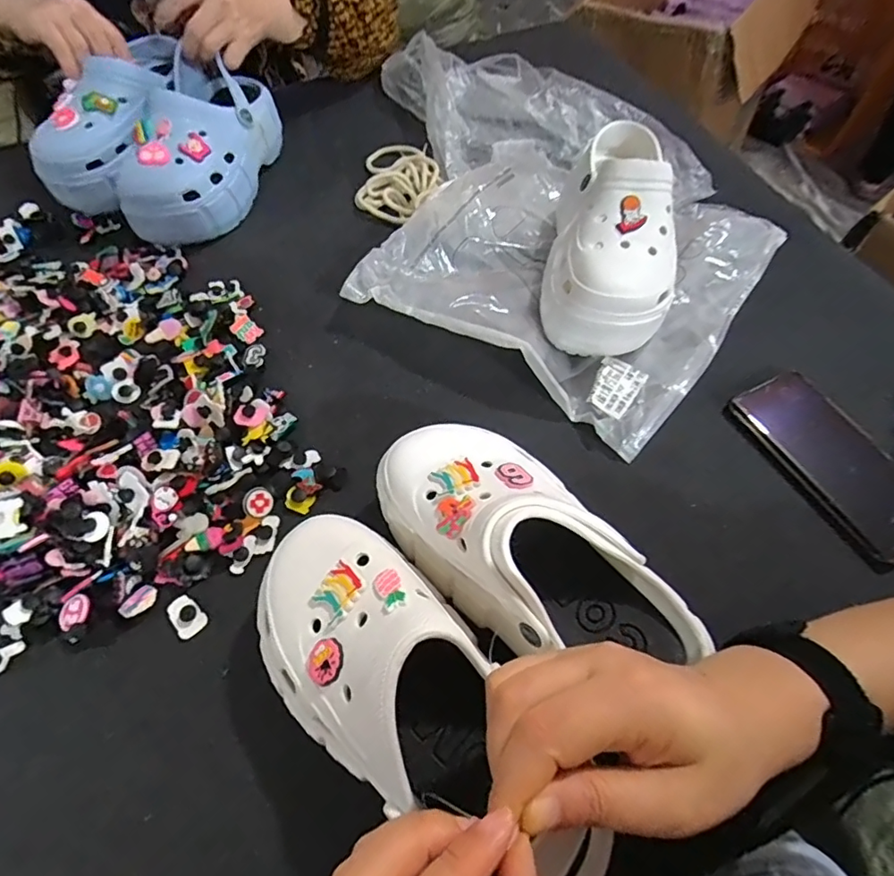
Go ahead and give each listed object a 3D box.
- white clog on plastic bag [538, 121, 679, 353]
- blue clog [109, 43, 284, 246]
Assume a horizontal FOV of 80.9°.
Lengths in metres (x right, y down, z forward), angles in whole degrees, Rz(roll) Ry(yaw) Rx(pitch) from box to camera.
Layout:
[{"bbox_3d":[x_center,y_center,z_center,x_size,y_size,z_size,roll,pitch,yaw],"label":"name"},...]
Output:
[{"bbox_3d":[0.155,-0.196,0.477,0.111,0.101,0.235,11,60,9],"label":"white clog on plastic bag"},{"bbox_3d":[-0.282,-0.326,0.599,0.106,0.095,0.221,6,59,7],"label":"blue clog"}]

